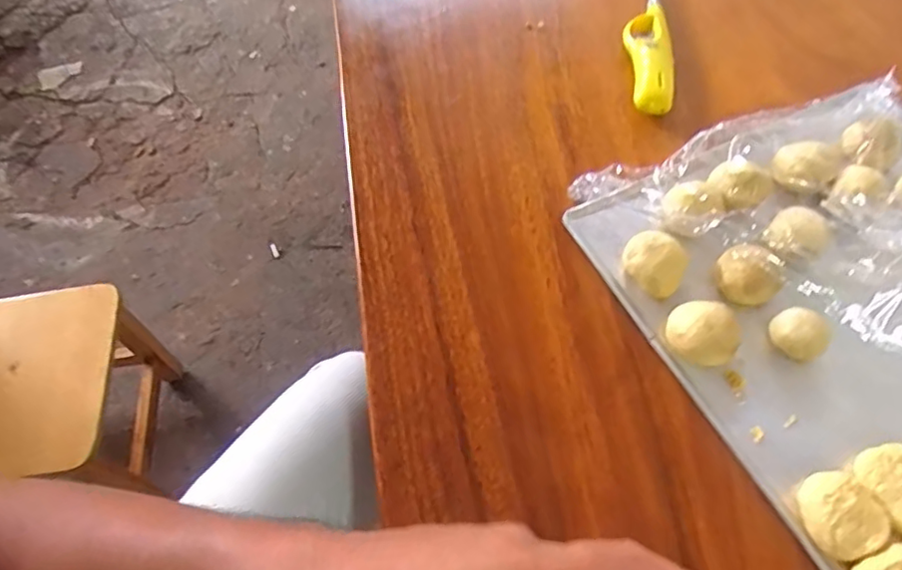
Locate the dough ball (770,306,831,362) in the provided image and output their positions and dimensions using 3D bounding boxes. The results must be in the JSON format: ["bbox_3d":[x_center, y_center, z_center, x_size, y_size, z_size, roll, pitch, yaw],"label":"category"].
[{"bbox_3d":[0.235,0.033,0.401,0.029,0.029,0.035,-31,63,-16],"label":"dough ball"}]

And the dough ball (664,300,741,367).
[{"bbox_3d":[0.170,0.033,0.403,0.045,0.030,0.037,24,63,15],"label":"dough ball"}]

